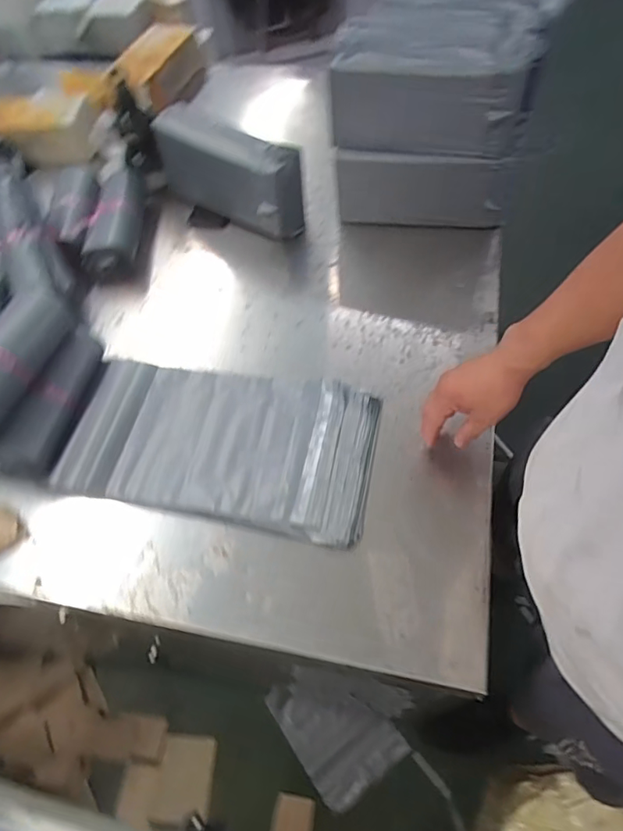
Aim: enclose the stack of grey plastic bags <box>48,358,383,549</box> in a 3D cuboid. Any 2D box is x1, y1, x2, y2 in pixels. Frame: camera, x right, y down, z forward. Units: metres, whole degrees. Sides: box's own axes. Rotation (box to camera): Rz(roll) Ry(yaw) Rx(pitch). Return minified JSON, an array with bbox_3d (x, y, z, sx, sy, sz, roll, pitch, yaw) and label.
[{"bbox_3d":[-0.133,0.034,0.745,0.436,0.028,0.229,9,58,11],"label":"stack of grey plastic bags"}]

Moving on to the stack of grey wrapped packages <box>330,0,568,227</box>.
[{"bbox_3d":[0.281,-0.695,1.031,0.321,0.274,0.673,15,59,14],"label":"stack of grey wrapped packages"}]

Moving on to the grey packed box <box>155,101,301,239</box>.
[{"bbox_3d":[-0.164,-0.472,1.004,0.334,0.175,0.078,33,65,23],"label":"grey packed box"}]

